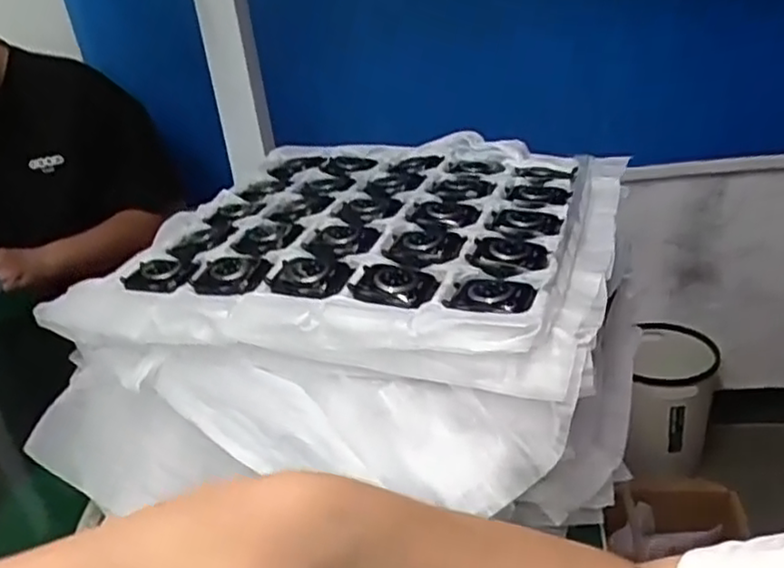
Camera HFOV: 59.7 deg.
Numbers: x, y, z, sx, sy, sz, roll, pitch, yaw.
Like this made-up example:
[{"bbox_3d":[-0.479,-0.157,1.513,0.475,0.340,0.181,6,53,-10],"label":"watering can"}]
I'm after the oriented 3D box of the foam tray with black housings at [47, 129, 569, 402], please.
[{"bbox_3d":[-0.030,-0.032,0.472,0.336,0.046,0.250,1,27,18],"label":"foam tray with black housings"}]

